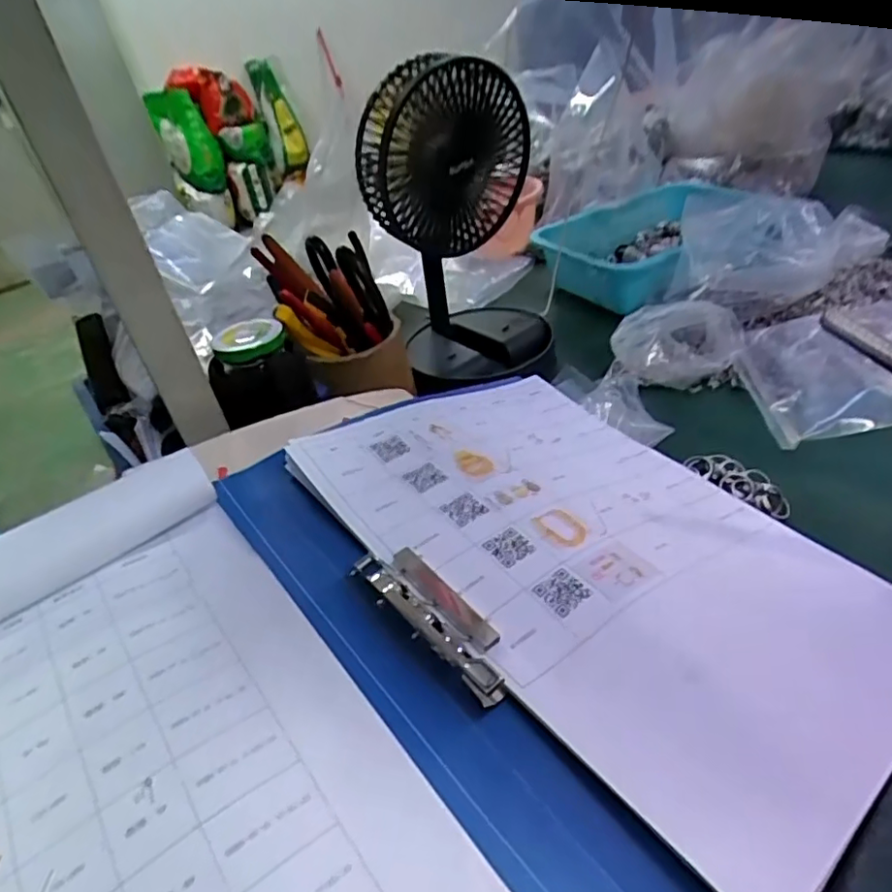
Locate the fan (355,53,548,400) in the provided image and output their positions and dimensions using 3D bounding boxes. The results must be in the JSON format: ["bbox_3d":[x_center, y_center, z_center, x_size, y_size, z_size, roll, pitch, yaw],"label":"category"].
[{"bbox_3d":[0.011,-0.210,0.580,0.157,0.267,0.158,-9,36,4],"label":"fan"}]

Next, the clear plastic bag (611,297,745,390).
[{"bbox_3d":[0.214,-0.097,0.564,0.107,0.057,0.071,-9,36,3],"label":"clear plastic bag"}]

